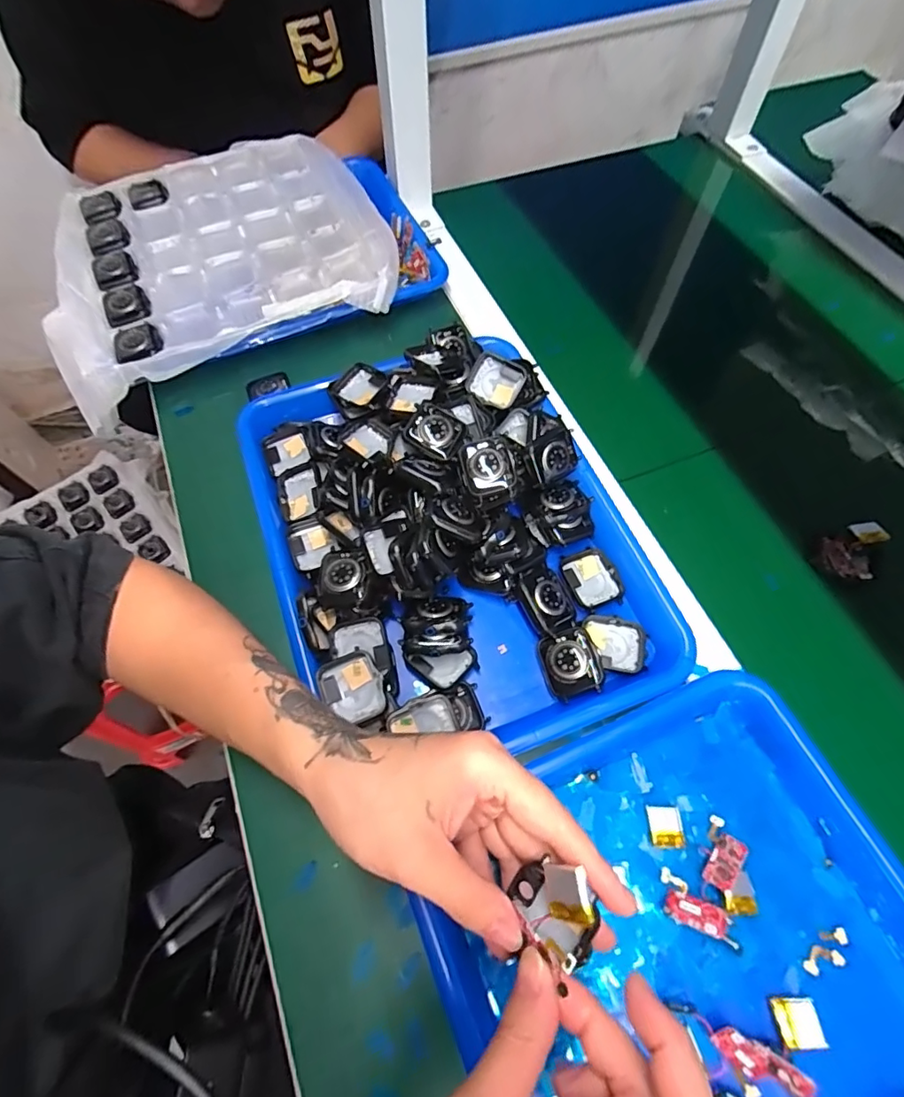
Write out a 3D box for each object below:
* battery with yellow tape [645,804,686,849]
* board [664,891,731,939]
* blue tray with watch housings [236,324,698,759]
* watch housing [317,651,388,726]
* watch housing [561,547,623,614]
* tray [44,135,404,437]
[{"bbox_3d":[0.127,0.165,0.307,0.019,0.006,0.022,-3,64,0],"label":"battery with yellow tape"},{"bbox_3d":[0.133,0.199,0.282,0.031,0.006,0.013,6,62,32],"label":"board"},{"bbox_3d":[-0.006,-0.020,0.378,0.249,0.056,0.324,-20,66,-8],"label":"blue tray with watch housings"},{"bbox_3d":[-0.063,0.090,0.328,0.038,0.014,0.041,-19,65,-7],"label":"watch housing"},{"bbox_3d":[0.102,0.023,0.379,0.036,0.010,0.044,-17,65,-7],"label":"watch housing"},{"bbox_3d":[-0.242,-0.300,0.523,0.329,0.033,0.305,-25,66,-10],"label":"tray"}]

